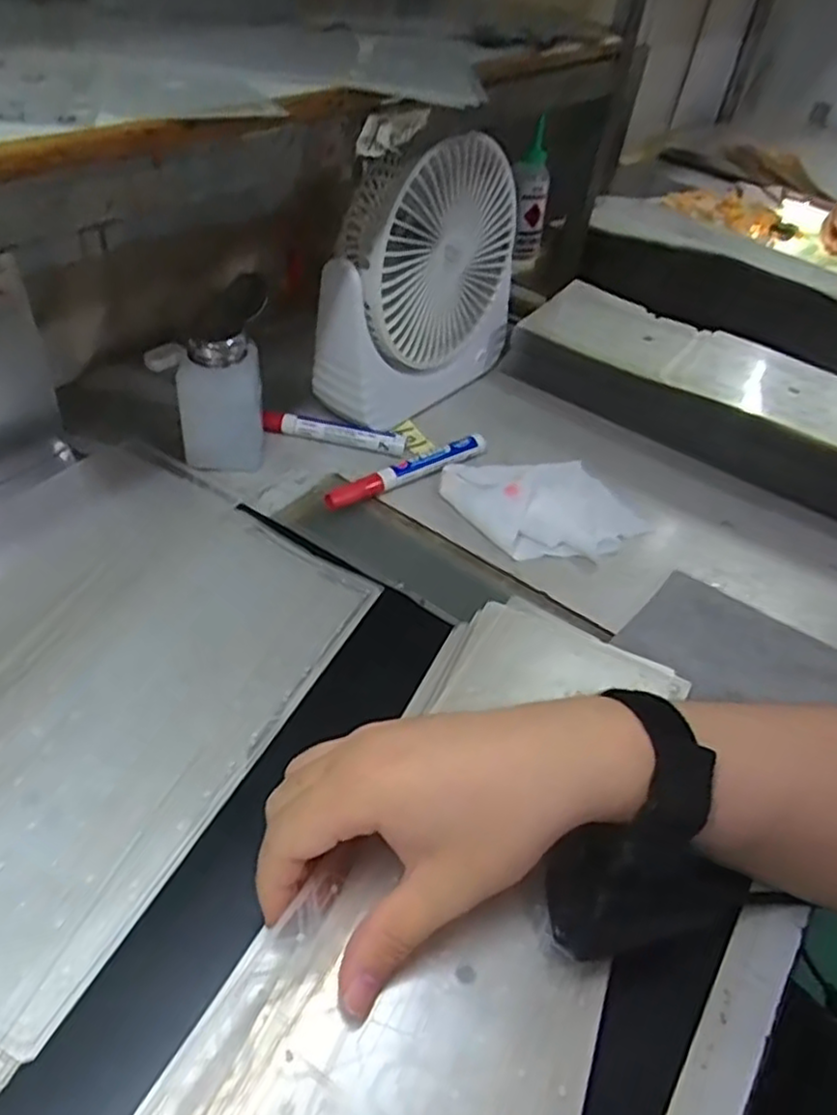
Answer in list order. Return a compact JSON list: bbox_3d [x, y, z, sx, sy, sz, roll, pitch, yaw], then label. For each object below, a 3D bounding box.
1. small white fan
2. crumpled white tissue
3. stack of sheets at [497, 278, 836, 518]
[{"bbox_3d":[0.006,-0.215,0.557,0.062,0.203,0.185,29,46,23],"label":"small white fan"},{"bbox_3d":[0.092,-0.039,0.513,0.138,0.021,0.088,-1,42,-9],"label":"crumpled white tissue"},{"bbox_3d":[0.284,-0.116,0.586,0.422,0.067,0.128,30,46,24],"label":"stack of sheets"}]

